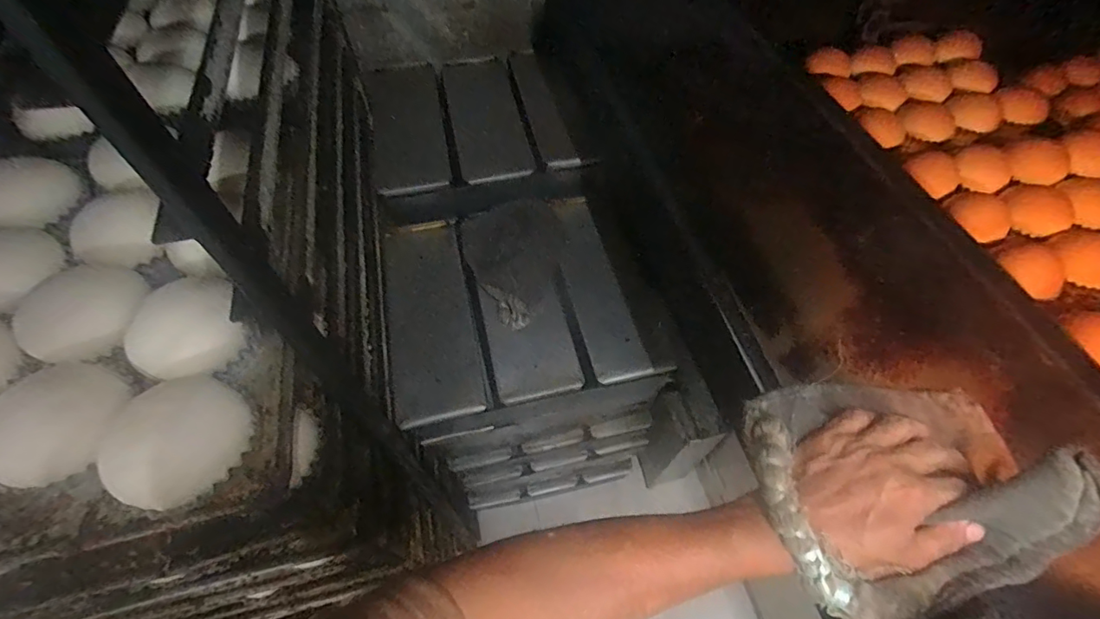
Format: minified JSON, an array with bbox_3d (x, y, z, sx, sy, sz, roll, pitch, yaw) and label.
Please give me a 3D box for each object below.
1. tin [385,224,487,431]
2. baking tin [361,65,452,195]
[{"bbox_3d":[-0.199,0.007,0.804,0.132,0.077,0.366,-12,57,-7],"label":"tin"},{"bbox_3d":[-0.311,-0.389,1.067,0.170,0.249,0.049,-15,23,-27],"label":"baking tin"}]

